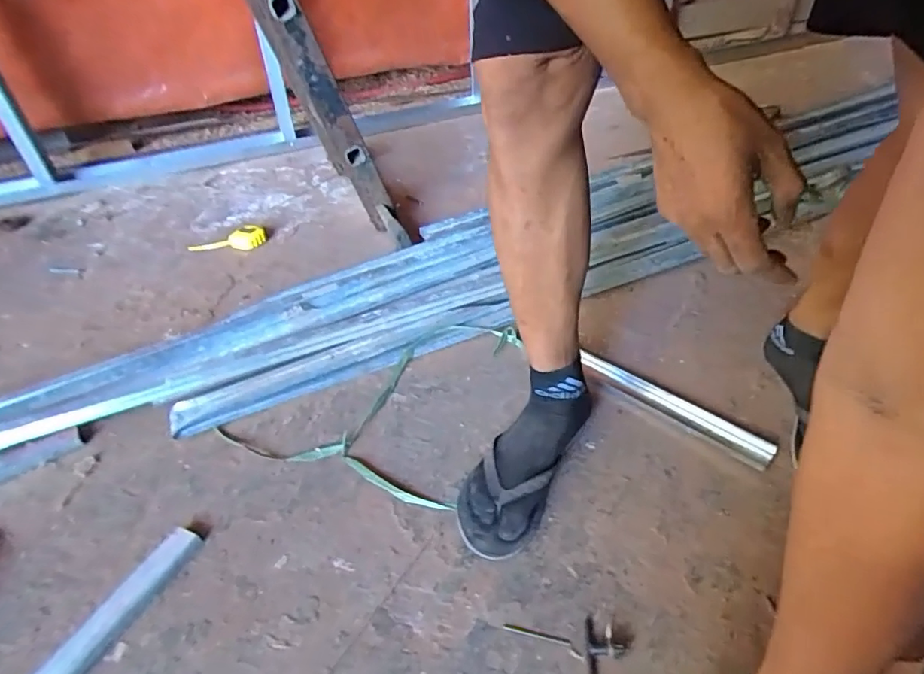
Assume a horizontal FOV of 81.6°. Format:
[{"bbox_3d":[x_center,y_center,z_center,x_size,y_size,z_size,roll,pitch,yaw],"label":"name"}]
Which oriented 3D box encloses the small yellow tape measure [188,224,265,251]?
[{"bbox_3d":[-0.535,-0.229,1.221,0.172,0.047,0.064,-2,41,5],"label":"small yellow tape measure"}]

